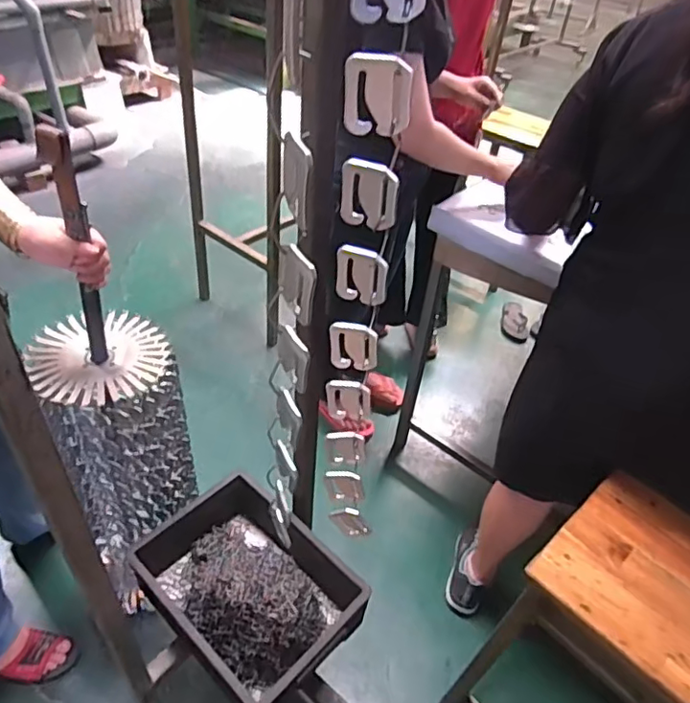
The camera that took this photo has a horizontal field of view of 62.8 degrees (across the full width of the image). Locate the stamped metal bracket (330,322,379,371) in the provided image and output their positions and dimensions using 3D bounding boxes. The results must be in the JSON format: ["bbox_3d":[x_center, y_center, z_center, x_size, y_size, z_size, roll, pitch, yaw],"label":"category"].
[{"bbox_3d":[0.006,-0.004,0.414,0.034,0.038,0.011,14,45,6],"label":"stamped metal bracket"}]

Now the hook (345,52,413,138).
[{"bbox_3d":[0.017,-0.134,0.297,0.035,0.038,0.007,14,45,6],"label":"hook"}]

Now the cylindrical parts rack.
[{"bbox_3d":[-0.362,0.011,0.871,0.186,0.675,0.223,-21,51,-26],"label":"cylindrical parts rack"}]

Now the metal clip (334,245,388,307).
[{"bbox_3d":[0.011,-0.050,0.375,0.037,0.036,0.009,21,46,13],"label":"metal clip"}]

